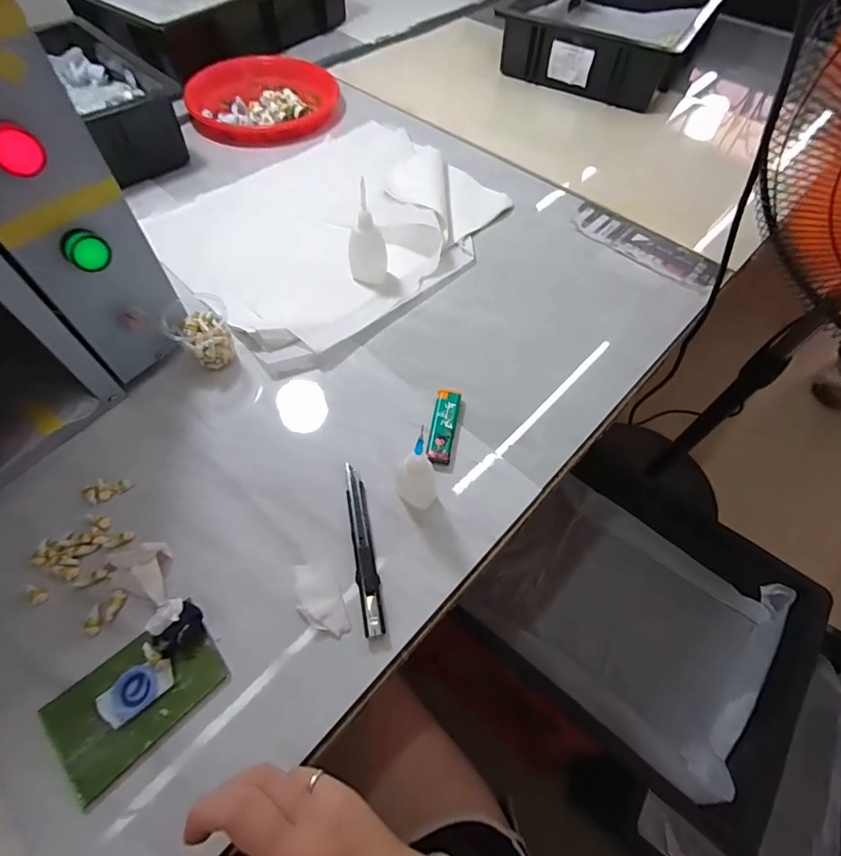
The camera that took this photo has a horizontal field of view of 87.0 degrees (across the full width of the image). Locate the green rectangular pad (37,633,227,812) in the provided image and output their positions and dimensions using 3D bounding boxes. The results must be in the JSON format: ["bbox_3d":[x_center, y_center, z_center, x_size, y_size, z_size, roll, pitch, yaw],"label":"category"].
[{"bbox_3d":[-0.187,0.176,0.292,0.067,0.008,0.099,40,66,21],"label":"green rectangular pad"}]

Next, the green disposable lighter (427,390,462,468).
[{"bbox_3d":[0.022,-0.002,0.413,0.023,0.010,0.078,10,59,5],"label":"green disposable lighter"}]

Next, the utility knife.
[{"bbox_3d":[-0.046,0.090,0.349,0.015,0.014,0.137,-10,59,-7],"label":"utility knife"}]

